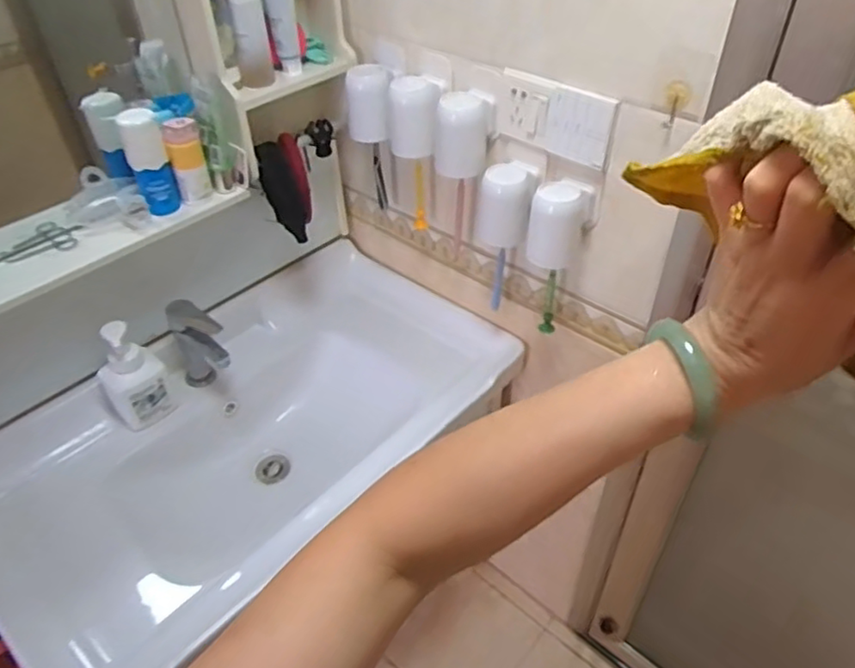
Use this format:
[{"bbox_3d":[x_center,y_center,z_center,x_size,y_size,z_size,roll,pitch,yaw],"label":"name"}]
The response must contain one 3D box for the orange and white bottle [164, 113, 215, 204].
[{"bbox_3d":[-0.342,-0.249,0.911,0.051,0.111,0.049,-17,43,-15],"label":"orange and white bottle"}]

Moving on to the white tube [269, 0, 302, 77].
[{"bbox_3d":[-0.207,-0.465,0.917,0.044,0.164,0.038,-10,42,-7],"label":"white tube"}]

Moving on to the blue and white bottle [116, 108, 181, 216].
[{"bbox_3d":[-0.387,-0.241,0.885,0.055,0.137,0.059,-22,45,-20],"label":"blue and white bottle"}]

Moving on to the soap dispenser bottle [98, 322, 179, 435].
[{"bbox_3d":[-0.457,0.062,0.972,0.098,0.173,0.062,-26,46,-24],"label":"soap dispenser bottle"}]

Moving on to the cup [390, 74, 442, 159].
[{"bbox_3d":[-0.021,-0.320,0.952,0.077,0.108,0.082,-4,42,0],"label":"cup"}]

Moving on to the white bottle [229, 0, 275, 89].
[{"bbox_3d":[-0.250,-0.432,0.880,0.047,0.174,0.041,-4,42,0],"label":"white bottle"}]

